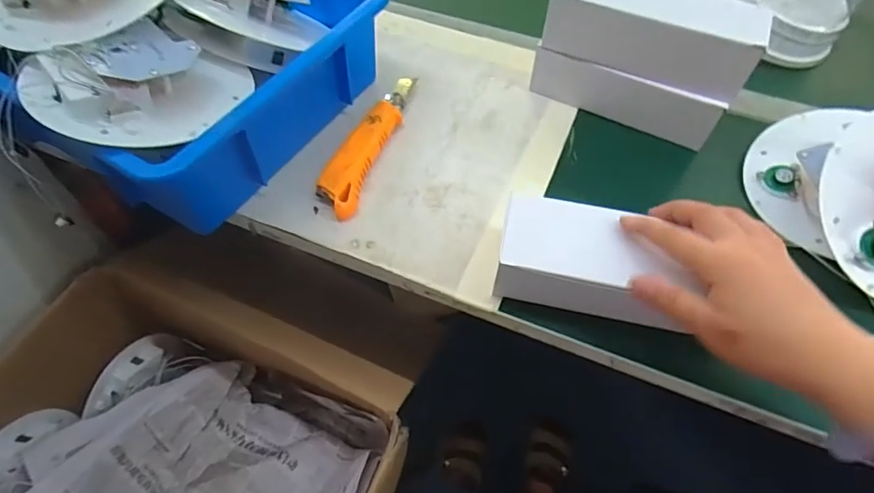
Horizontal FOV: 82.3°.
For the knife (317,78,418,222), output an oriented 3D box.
[{"bbox_3d":[-0.061,-0.097,0.451,0.034,0.024,0.169,15,58,11],"label":"knife"}]

